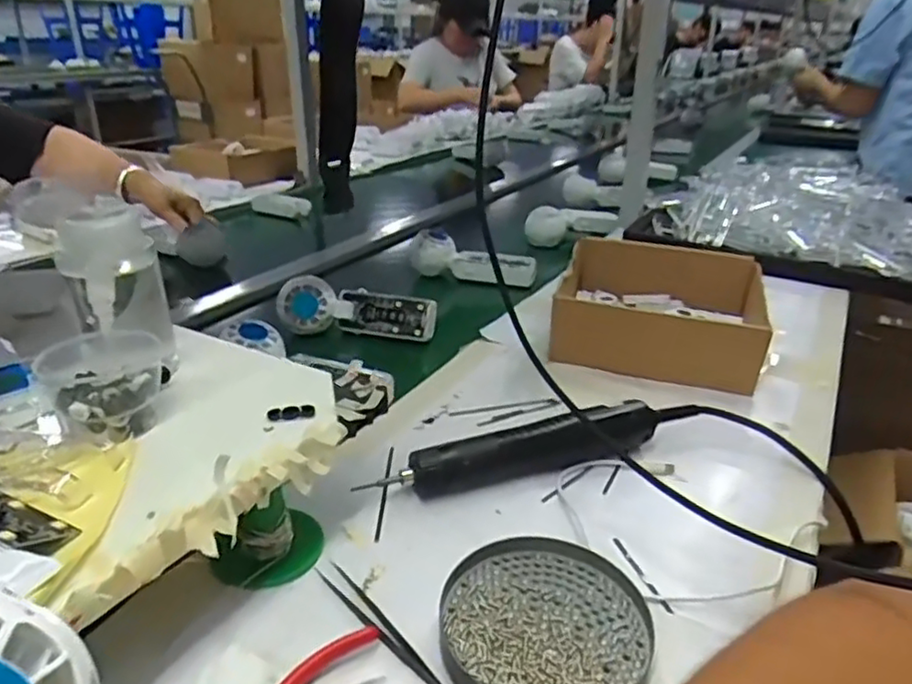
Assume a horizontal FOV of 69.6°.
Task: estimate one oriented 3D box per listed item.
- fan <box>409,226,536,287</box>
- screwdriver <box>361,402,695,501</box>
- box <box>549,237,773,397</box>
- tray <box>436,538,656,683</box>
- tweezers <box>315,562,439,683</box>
[{"bbox_3d":[0.023,-0.110,0.865,0.168,0.059,0.050,3,26,4],"label":"fan"},{"bbox_3d":[0.067,0.078,0.496,0.251,0.038,0.031,-9,27,-20],"label":"screwdriver"},{"bbox_3d":[0.218,-0.044,0.703,0.196,0.063,0.233,9,27,17],"label":"box"},{"bbox_3d":[0.048,0.157,0.363,0.111,0.017,0.113,1,25,0],"label":"tray"},{"bbox_3d":[-0.037,0.160,0.360,0.014,0.004,0.130,-20,32,-37],"label":"tweezers"}]

